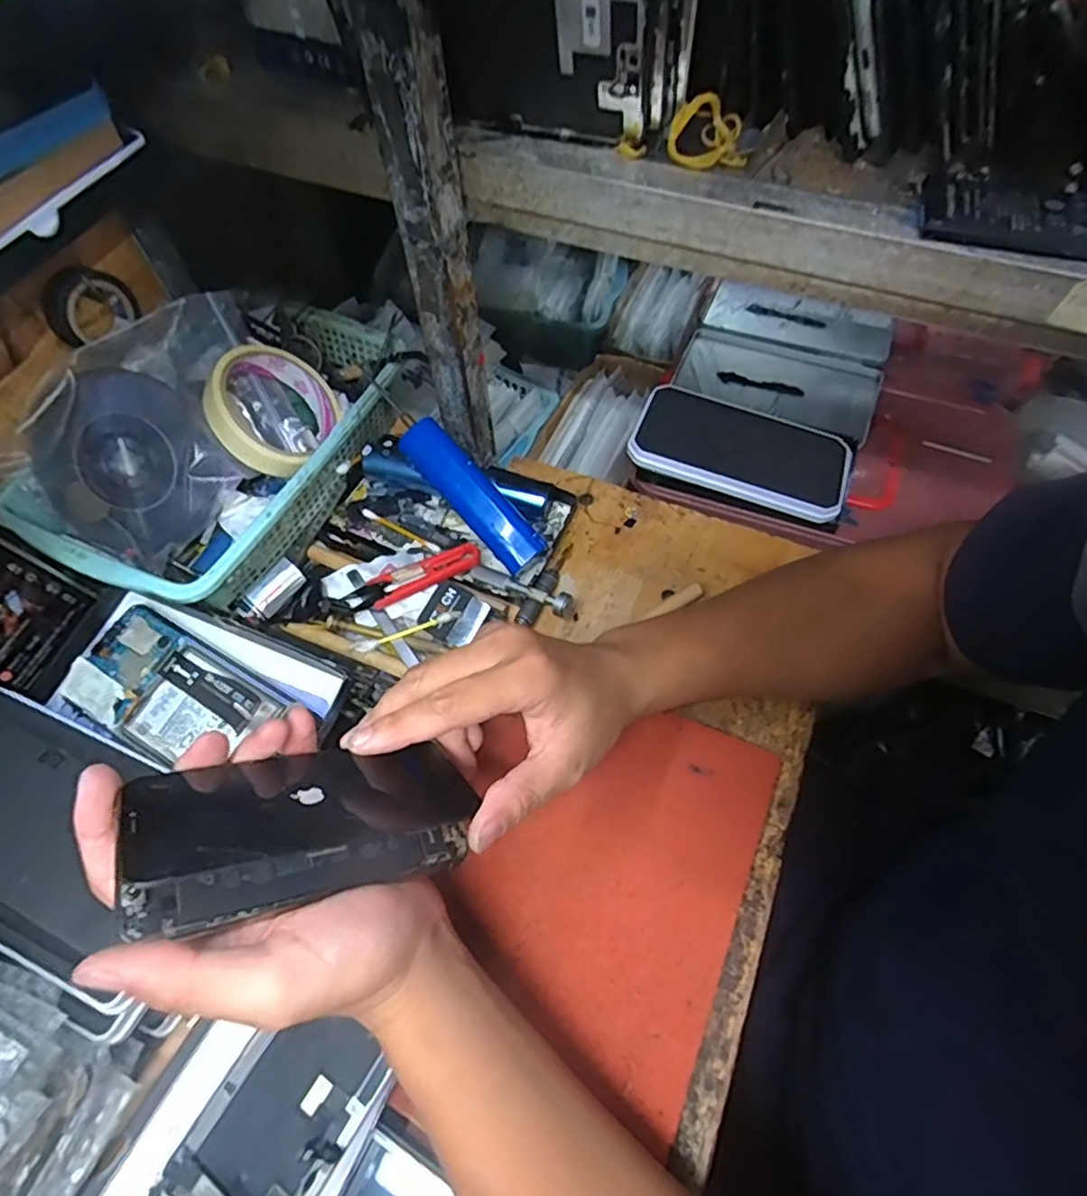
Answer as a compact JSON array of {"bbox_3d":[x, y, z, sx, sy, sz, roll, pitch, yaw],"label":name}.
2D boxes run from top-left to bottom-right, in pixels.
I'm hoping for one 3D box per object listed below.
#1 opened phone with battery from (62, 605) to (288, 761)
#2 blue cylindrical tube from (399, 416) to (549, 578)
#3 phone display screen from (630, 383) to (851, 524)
[{"bbox_3d":[-0.227,0.057,0.379,0.127,0.015,0.067,29,65,16],"label":"opened phone with battery"},{"bbox_3d":[-0.053,-0.076,0.462,0.031,0.025,0.133,-41,86,-20],"label":"blue cylindrical tube"},{"bbox_3d":[0.170,-0.131,0.536,0.175,0.024,0.102,20,63,12],"label":"phone display screen"}]

